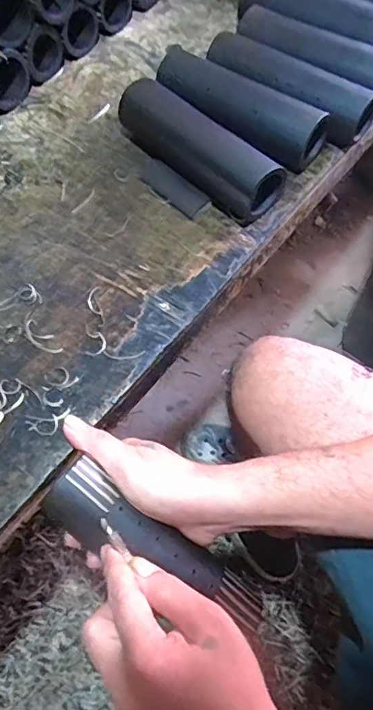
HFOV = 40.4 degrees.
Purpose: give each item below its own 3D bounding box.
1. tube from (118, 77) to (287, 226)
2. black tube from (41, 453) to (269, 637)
[{"bbox_3d":[0.010,-0.197,0.494,0.049,0.055,0.183,-41,69,-16],"label":"tube"},{"bbox_3d":[-0.020,0.144,0.378,0.179,0.041,0.047,34,68,-5],"label":"black tube"}]

